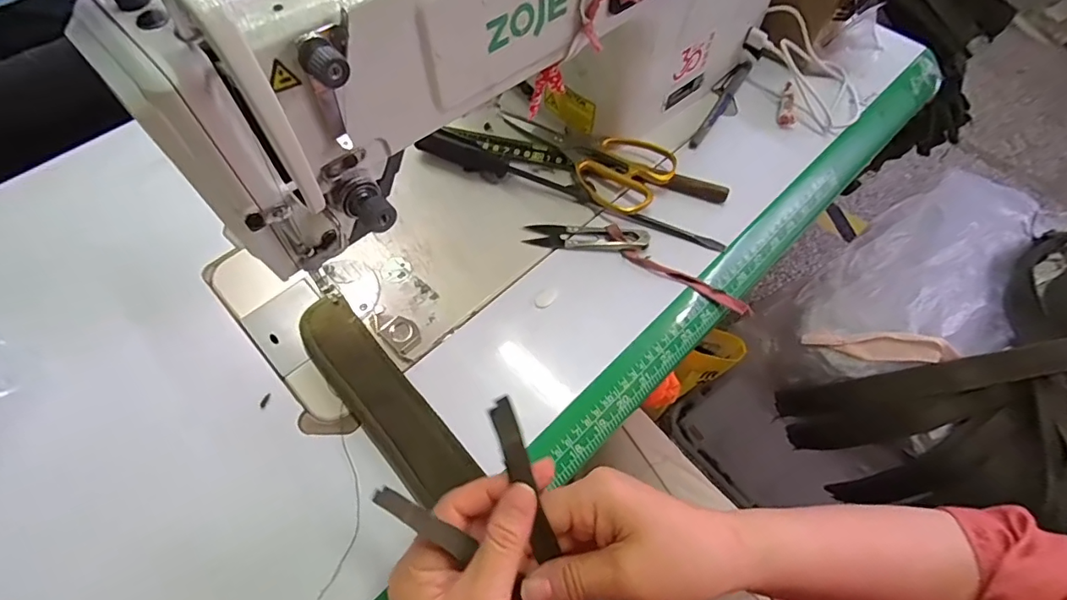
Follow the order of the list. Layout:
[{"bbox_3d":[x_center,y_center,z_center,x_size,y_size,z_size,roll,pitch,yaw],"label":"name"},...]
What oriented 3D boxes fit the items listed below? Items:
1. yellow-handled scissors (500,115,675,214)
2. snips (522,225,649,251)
[{"bbox_3d":[0.038,-0.128,0.453,0.167,0.019,0.077,20,62,10],"label":"yellow-handled scissors"},{"bbox_3d":[0.043,-0.053,0.412,0.097,0.011,0.022,3,60,1],"label":"snips"}]

